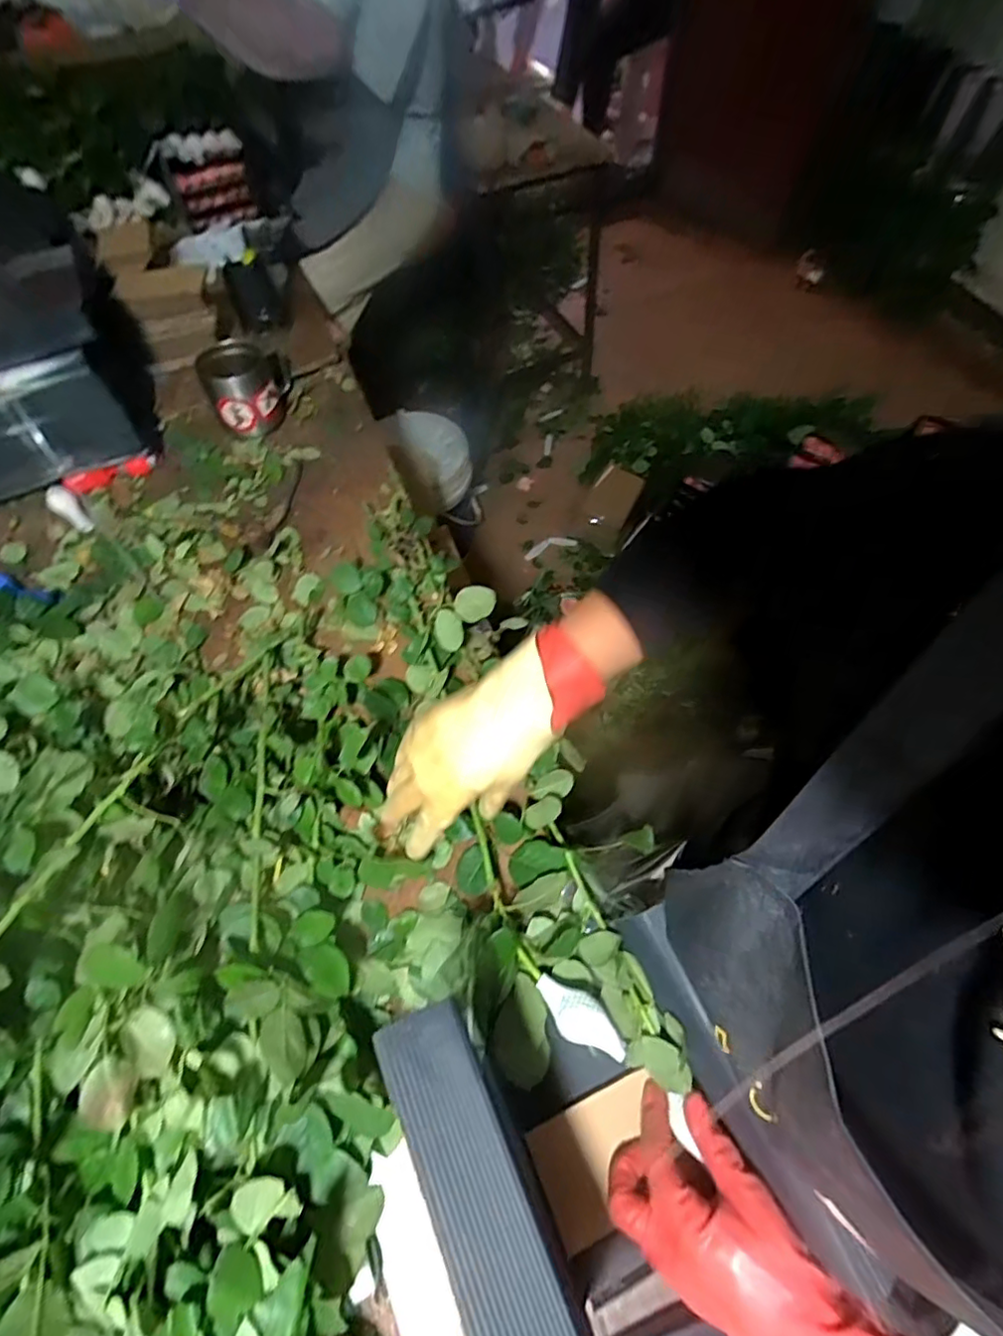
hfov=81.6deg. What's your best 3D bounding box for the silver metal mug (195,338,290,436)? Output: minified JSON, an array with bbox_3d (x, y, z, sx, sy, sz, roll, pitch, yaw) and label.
[{"bbox_3d":[-0.374,-0.419,0.866,0.123,0.105,0.105,-26,64,-12],"label":"silver metal mug"}]

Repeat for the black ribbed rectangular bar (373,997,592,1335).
[{"bbox_3d":[-0.005,0.294,0.313,0.064,0.009,0.208,-4,55,-40],"label":"black ribbed rectangular bar"}]

